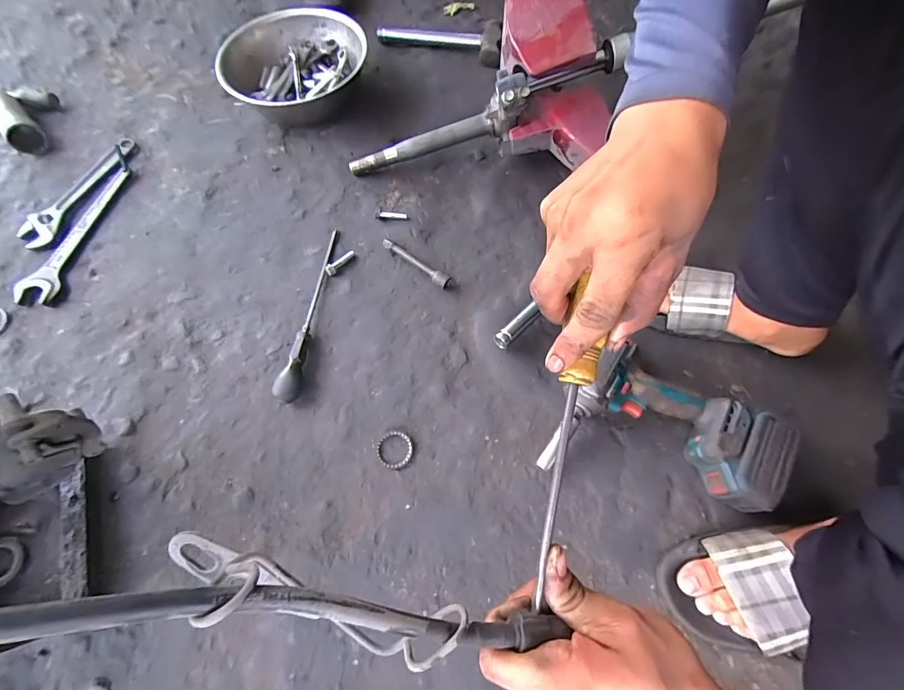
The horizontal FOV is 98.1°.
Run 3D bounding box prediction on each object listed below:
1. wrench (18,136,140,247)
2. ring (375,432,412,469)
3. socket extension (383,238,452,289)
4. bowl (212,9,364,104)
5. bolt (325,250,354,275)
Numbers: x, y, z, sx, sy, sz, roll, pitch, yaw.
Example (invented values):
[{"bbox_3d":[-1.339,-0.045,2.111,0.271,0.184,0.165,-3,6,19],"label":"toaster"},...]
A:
[{"bbox_3d":[-0.624,-0.266,0.659,0.054,0.025,0.244,26,69,8],"label":"wrench"},{"bbox_3d":[-0.077,0.140,0.524,0.048,0.004,0.047,1,67,-2],"label":"ring"},{"bbox_3d":[-0.058,-0.134,0.628,0.130,0.020,0.022,35,70,12],"label":"socket extension"},{"bbox_3d":[-0.289,-0.505,0.735,0.258,0.087,0.242,-21,70,-11],"label":"bowl"},{"bbox_3d":[-0.179,-0.132,0.626,0.016,0.018,0.053,38,71,13],"label":"bolt"}]

